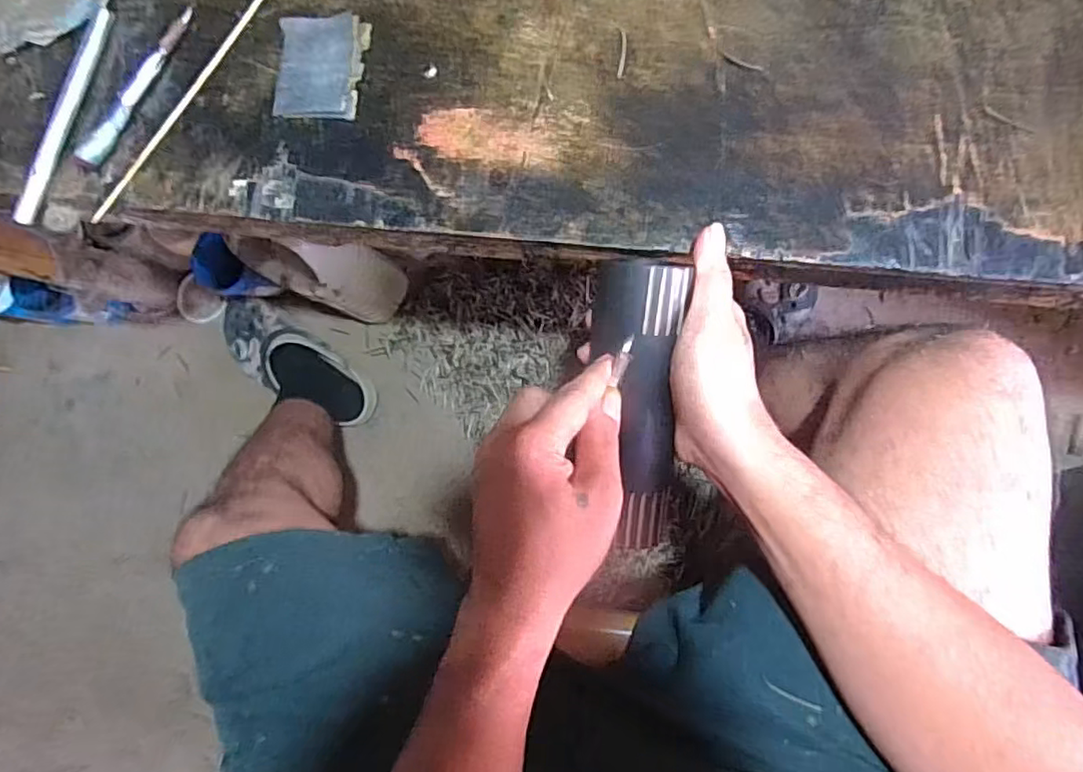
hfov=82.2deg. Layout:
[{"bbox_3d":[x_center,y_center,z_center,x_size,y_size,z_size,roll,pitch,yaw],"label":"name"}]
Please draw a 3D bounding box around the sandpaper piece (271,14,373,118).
[{"bbox_3d":[-0.149,-0.216,0.420,0.060,0.006,0.070,6,85,8],"label":"sandpaper piece"}]

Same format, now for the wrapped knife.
[{"bbox_3d":[-0.281,-0.207,0.431,0.016,0.016,0.130,31,88,9],"label":"wrapped knife"}]

